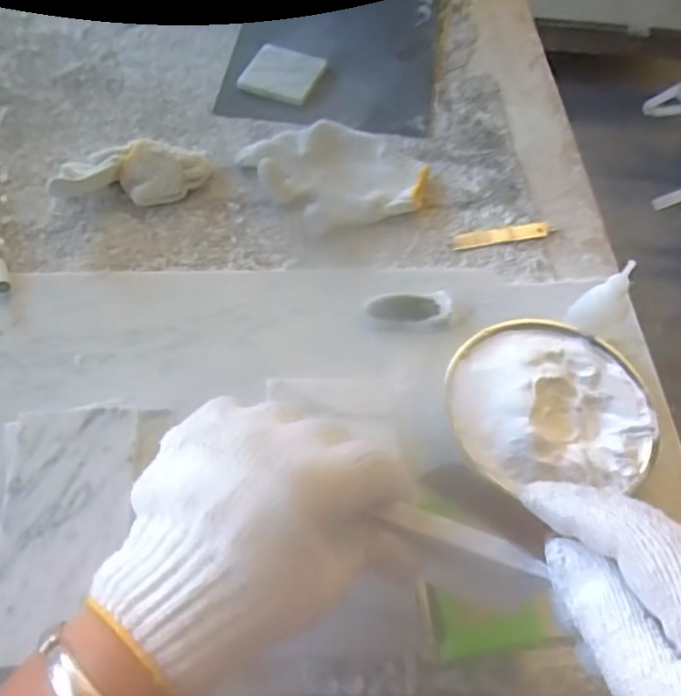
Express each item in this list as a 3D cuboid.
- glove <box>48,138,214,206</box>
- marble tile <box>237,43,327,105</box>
[{"bbox_3d":[-0.188,-0.159,0.590,0.137,0.042,0.053,-5,59,-7],"label":"glove"},{"bbox_3d":[-0.060,-0.291,0.688,0.074,0.010,0.076,17,59,7],"label":"marble tile"}]

